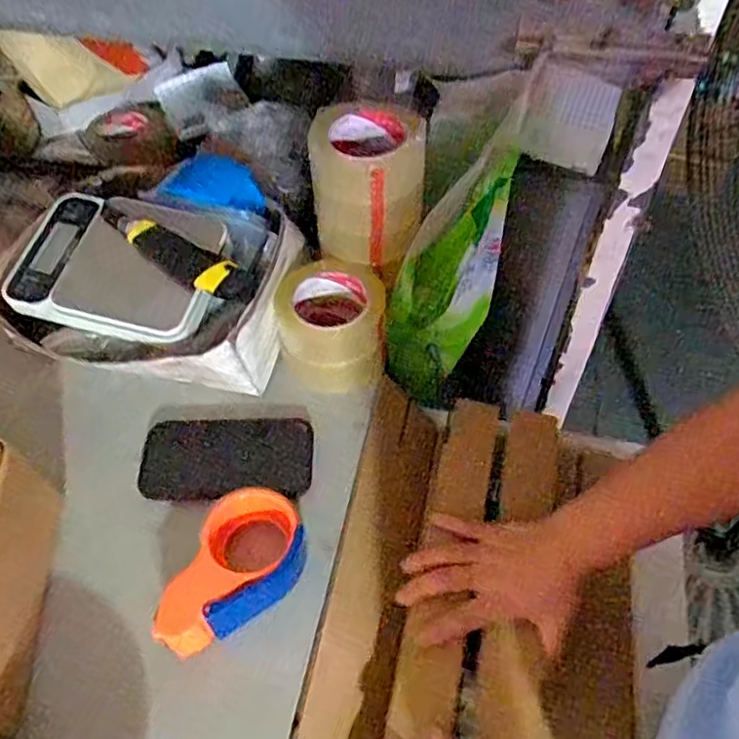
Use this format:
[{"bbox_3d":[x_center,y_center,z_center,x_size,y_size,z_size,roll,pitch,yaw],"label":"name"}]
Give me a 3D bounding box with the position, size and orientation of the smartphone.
[{"bbox_3d":[-0.139,0.087,0.627,0.163,0.008,0.078,0,70,-2],"label":"smartphone"}]

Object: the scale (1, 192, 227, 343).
[{"bbox_3d":[-0.261,-0.112,0.657,0.223,0.028,0.152,13,69,12],"label":"scale"}]

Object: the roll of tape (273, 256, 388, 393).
[{"bbox_3d":[-0.038,-0.046,0.667,0.109,0.070,0.119,2,53,3],"label":"roll of tape"}]

